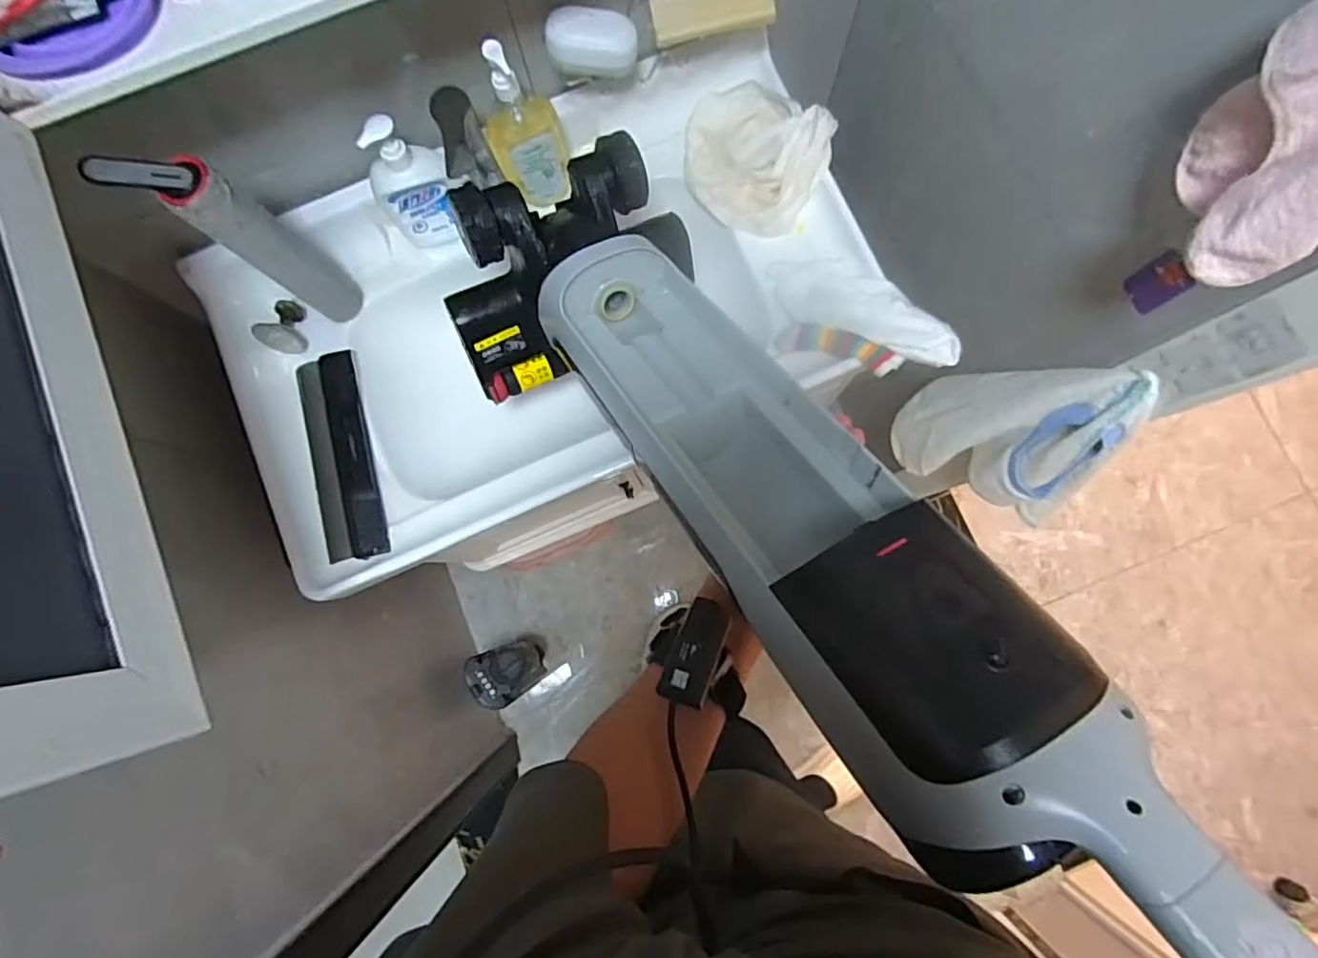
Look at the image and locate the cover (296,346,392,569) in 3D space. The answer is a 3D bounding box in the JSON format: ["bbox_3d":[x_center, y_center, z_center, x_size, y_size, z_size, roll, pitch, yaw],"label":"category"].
[{"bbox_3d":[-0.412,-0.029,0.792,0.080,0.035,0.266,-14,81,0],"label":"cover"}]

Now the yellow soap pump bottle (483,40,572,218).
[{"bbox_3d":[-0.159,-0.409,0.726,0.083,0.223,0.070,-18,81,-1],"label":"yellow soap pump bottle"}]

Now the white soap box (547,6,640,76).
[{"bbox_3d":[-0.074,-0.481,0.679,0.096,0.036,0.053,6,82,3],"label":"white soap box"}]

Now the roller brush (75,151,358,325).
[{"bbox_3d":[-0.447,-0.260,0.690,0.073,0.306,0.078,36,84,7],"label":"roller brush"}]

